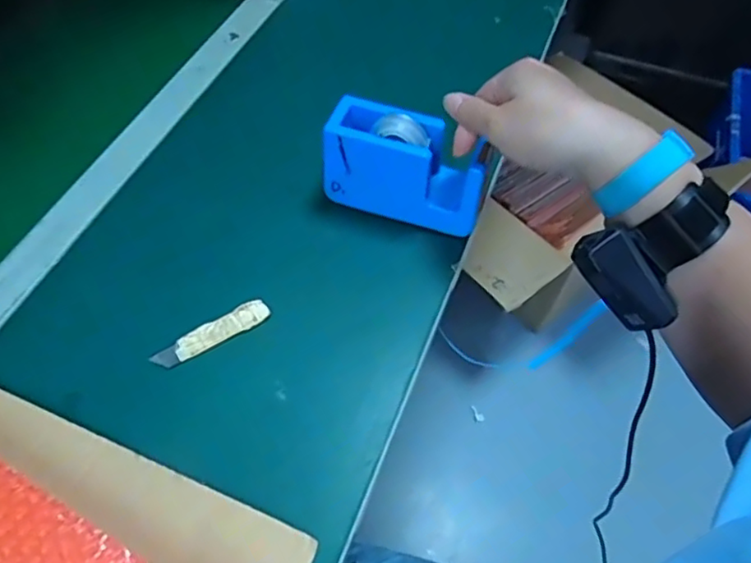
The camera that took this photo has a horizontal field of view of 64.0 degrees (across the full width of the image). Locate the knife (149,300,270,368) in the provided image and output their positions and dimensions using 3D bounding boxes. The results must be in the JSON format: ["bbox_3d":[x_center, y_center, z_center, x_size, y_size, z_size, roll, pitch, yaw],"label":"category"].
[{"bbox_3d":[-0.120,0.040,0.447,0.087,0.010,0.020,-27,61,-18],"label":"knife"}]

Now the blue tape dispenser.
[{"bbox_3d":[0.025,-0.092,0.484,0.126,0.073,0.049,17,58,9],"label":"blue tape dispenser"}]

